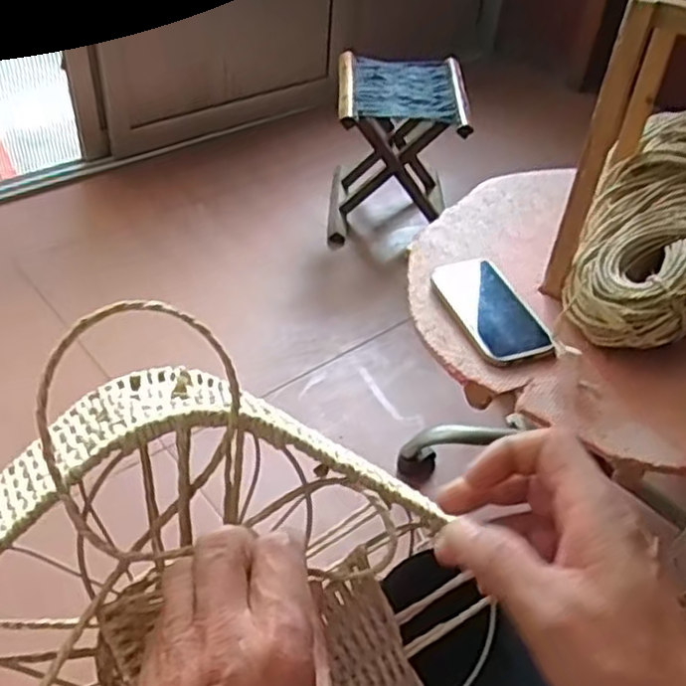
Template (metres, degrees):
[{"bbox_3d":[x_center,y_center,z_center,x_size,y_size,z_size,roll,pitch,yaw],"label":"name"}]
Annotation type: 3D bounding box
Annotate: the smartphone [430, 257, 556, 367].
[{"bbox_3d":[0.165,-0.042,0.812,0.086,0.010,0.171,-8,44,-15],"label":"smartphone"}]

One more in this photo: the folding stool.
[{"bbox_3d":[0.110,-0.411,1.573,0.259,0.316,0.277,3,42,-2],"label":"folding stool"}]

